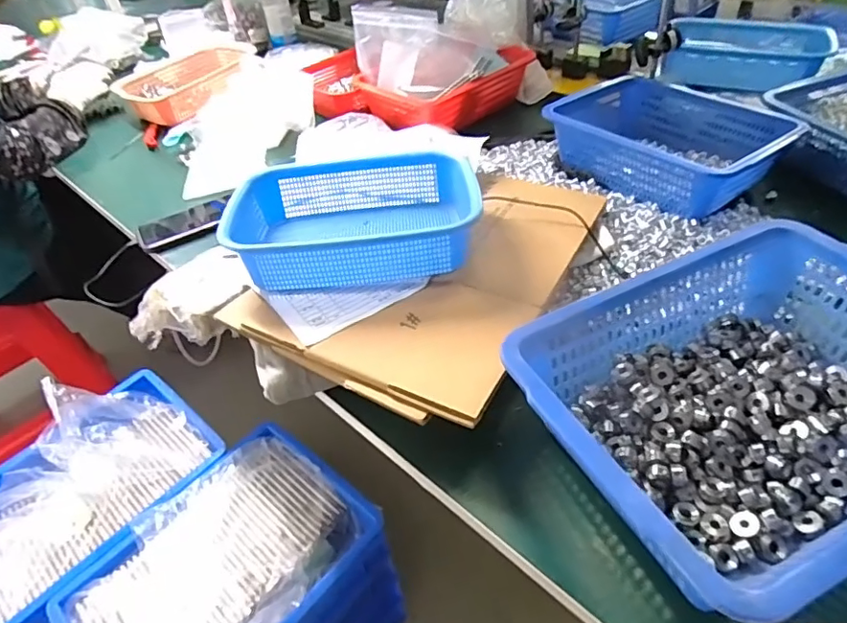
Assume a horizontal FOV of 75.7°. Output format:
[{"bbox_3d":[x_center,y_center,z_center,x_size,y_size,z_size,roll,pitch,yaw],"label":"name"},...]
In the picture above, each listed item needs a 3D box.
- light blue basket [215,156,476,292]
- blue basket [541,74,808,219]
[{"bbox_3d":[-0.080,-0.115,0.662,0.281,0.073,0.194,-8,43,-1],"label":"light blue basket"},{"bbox_3d":[0.365,-0.270,0.836,0.262,0.088,0.308,-29,47,-22],"label":"blue basket"}]

